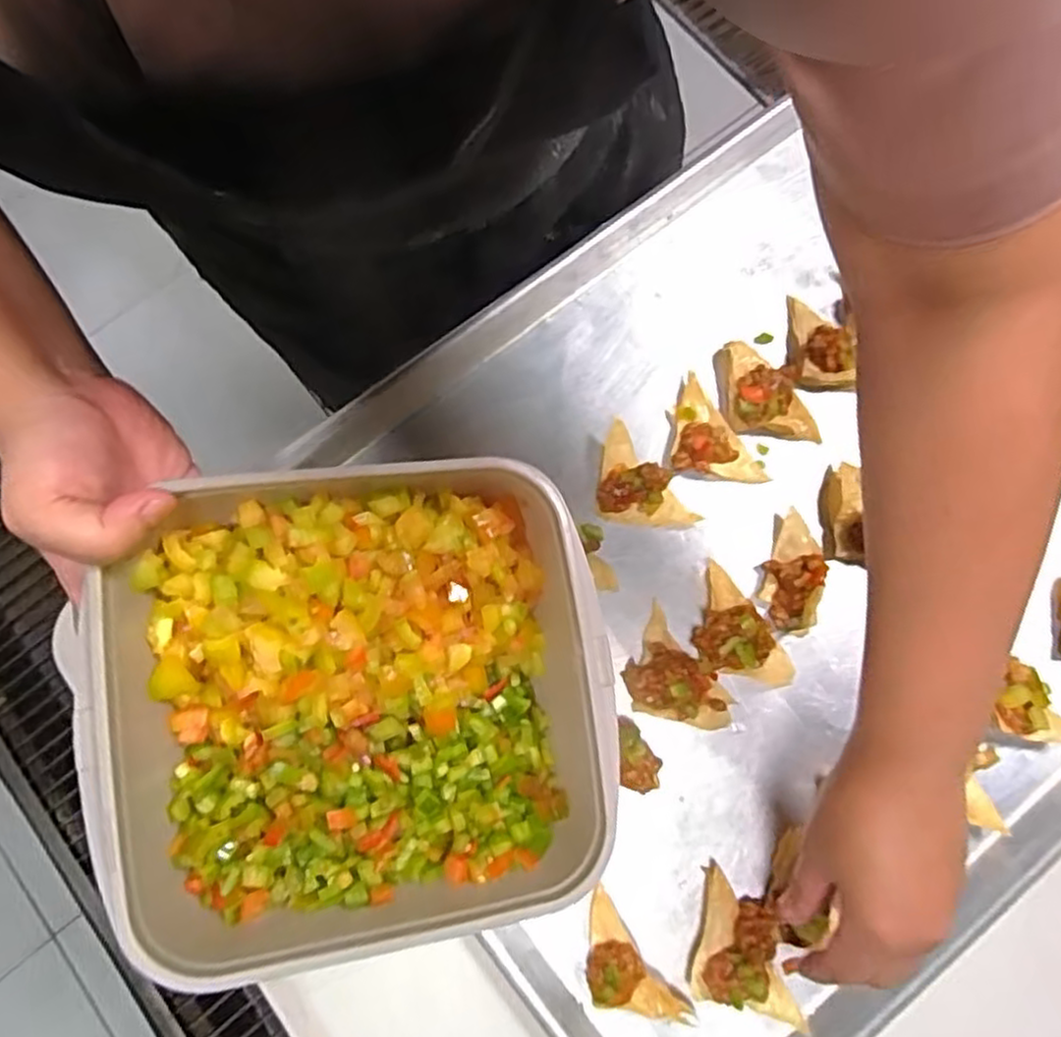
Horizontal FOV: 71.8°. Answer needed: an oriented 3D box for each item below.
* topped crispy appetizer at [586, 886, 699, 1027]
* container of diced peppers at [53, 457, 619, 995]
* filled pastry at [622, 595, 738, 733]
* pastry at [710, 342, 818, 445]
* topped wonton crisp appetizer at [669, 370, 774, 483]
[{"bbox_3d":[0.050,0.252,0.405,0.038,0.018,0.078,-38,75,-7],"label":"topped crispy appetizer"},{"bbox_3d":[-0.071,0.082,0.321,0.207,0.090,0.207,-9,94,-13],"label":"container of diced peppers"},{"bbox_3d":[0.083,0.094,0.426,0.049,0.030,0.075,-39,75,-7],"label":"filled pastry"},{"bbox_3d":[0.153,-0.084,0.471,0.057,0.027,0.063,-3,73,3],"label":"pastry"},{"bbox_3d":[0.110,-0.047,0.470,0.044,0.018,0.079,-35,74,-6],"label":"topped wonton crisp appetizer"}]

